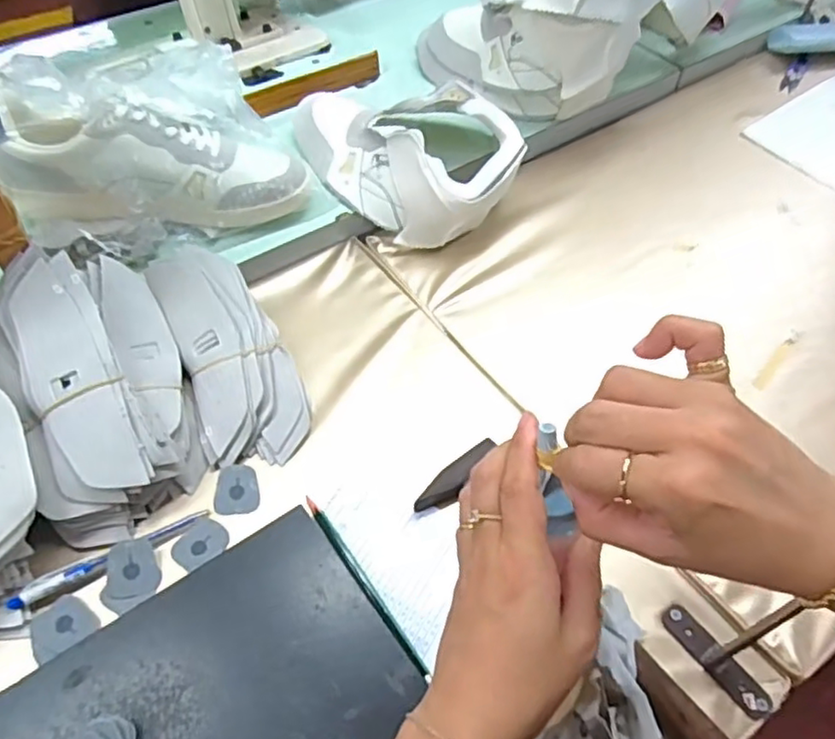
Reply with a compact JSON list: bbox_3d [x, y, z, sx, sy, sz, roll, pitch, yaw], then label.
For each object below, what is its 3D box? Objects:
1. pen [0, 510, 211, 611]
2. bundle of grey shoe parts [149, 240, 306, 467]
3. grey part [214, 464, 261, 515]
[{"bbox_3d":[-0.216,0.132,0.462,0.134,0.015,0.015,-25,59,-19],"label":"pen"},{"bbox_3d":[-0.161,-0.018,0.557,0.089,0.046,0.214,-20,57,-16],"label":"bundle of grey shoe parts"},{"bbox_3d":[-0.139,0.093,0.504,0.033,0.006,0.038,-5,54,-6],"label":"grey part"}]

